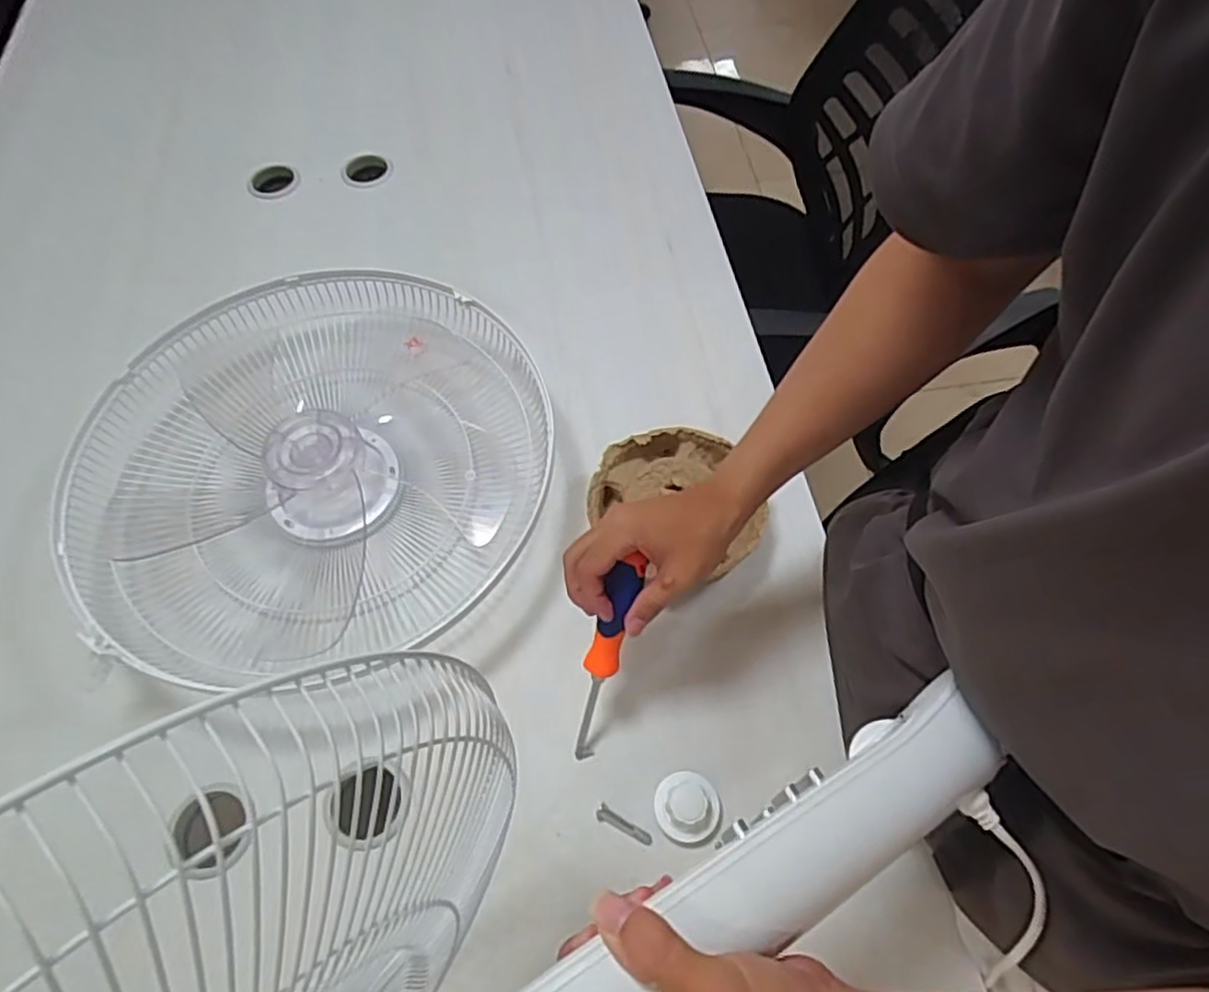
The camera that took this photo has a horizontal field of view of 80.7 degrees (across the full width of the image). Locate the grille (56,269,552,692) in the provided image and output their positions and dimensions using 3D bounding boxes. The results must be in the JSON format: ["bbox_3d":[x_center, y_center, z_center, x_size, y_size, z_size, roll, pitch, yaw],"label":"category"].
[{"bbox_3d":[-0.274,-0.038,0.701,0.428,0.079,0.397,-18,62,-9],"label":"grille"}]

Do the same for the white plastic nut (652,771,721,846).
[{"bbox_3d":[0.066,0.243,0.560,0.050,0.024,0.051,-1,61,1],"label":"white plastic nut"}]

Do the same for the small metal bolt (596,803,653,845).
[{"bbox_3d":[0.015,0.262,0.564,0.048,0.007,0.012,27,65,16],"label":"small metal bolt"}]

